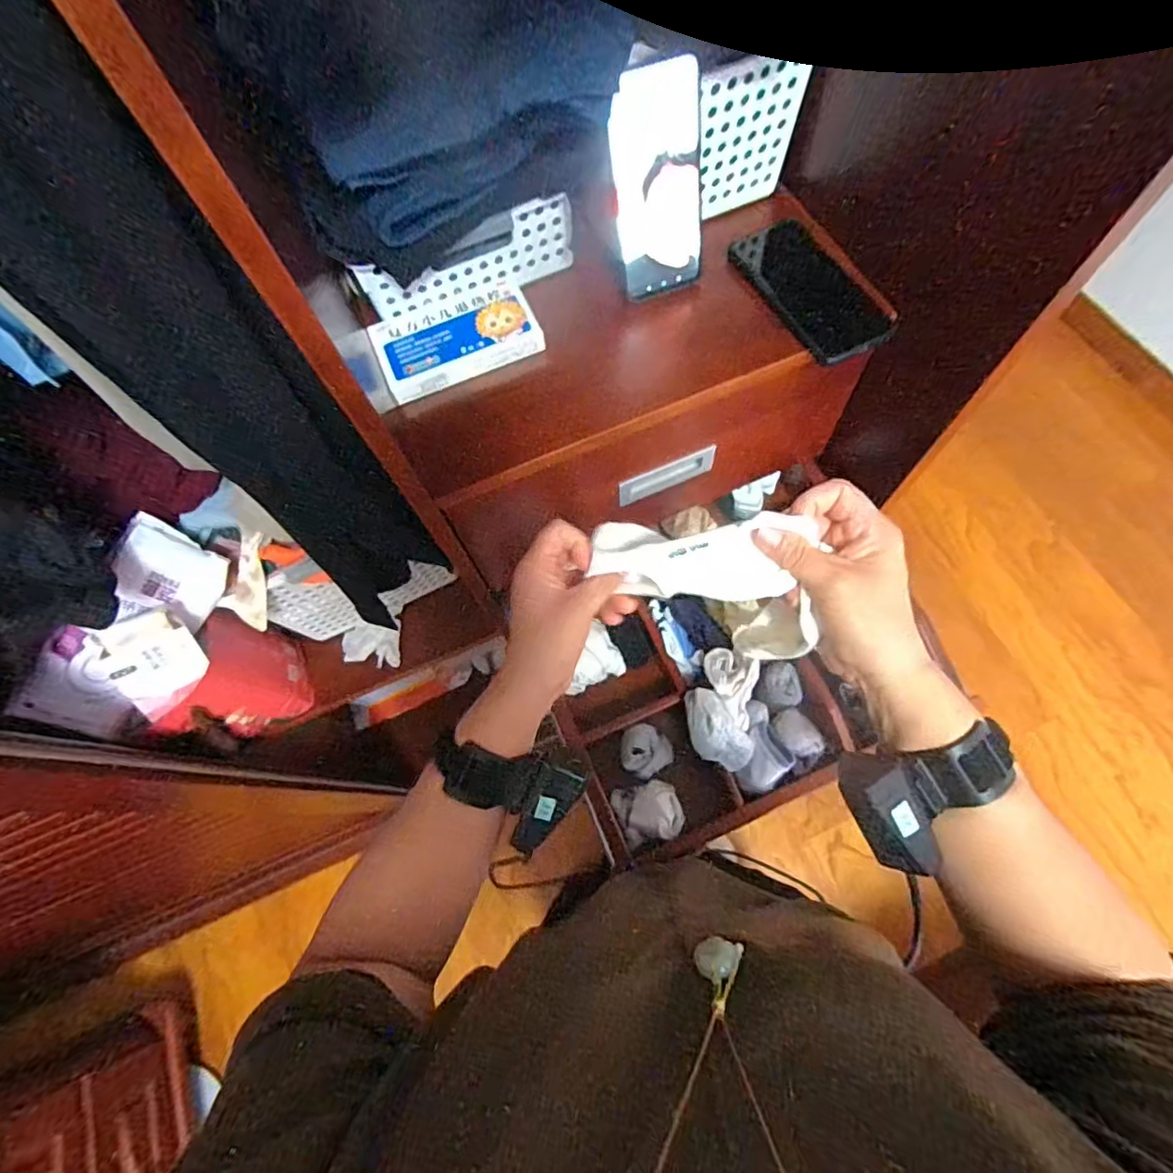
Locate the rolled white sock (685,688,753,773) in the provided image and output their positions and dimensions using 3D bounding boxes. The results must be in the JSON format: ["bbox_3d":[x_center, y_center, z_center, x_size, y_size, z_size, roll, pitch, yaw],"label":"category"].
[{"bbox_3d":[0.138,0.148,0.594,0.057,0.042,0.090,-26,69,-8],"label":"rolled white sock"}]

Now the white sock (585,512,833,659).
[{"bbox_3d":[0.080,-0.005,0.383,0.145,0.117,0.055,22,70,12],"label":"white sock"}]

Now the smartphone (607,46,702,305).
[{"bbox_3d":[0.062,-0.338,0.487,0.074,0.168,0.009,-15,49,-3],"label":"smartphone"}]

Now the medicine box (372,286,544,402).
[{"bbox_3d":[-0.120,-0.229,0.523,0.144,0.021,0.080,-26,69,-7],"label":"medicine box"}]

